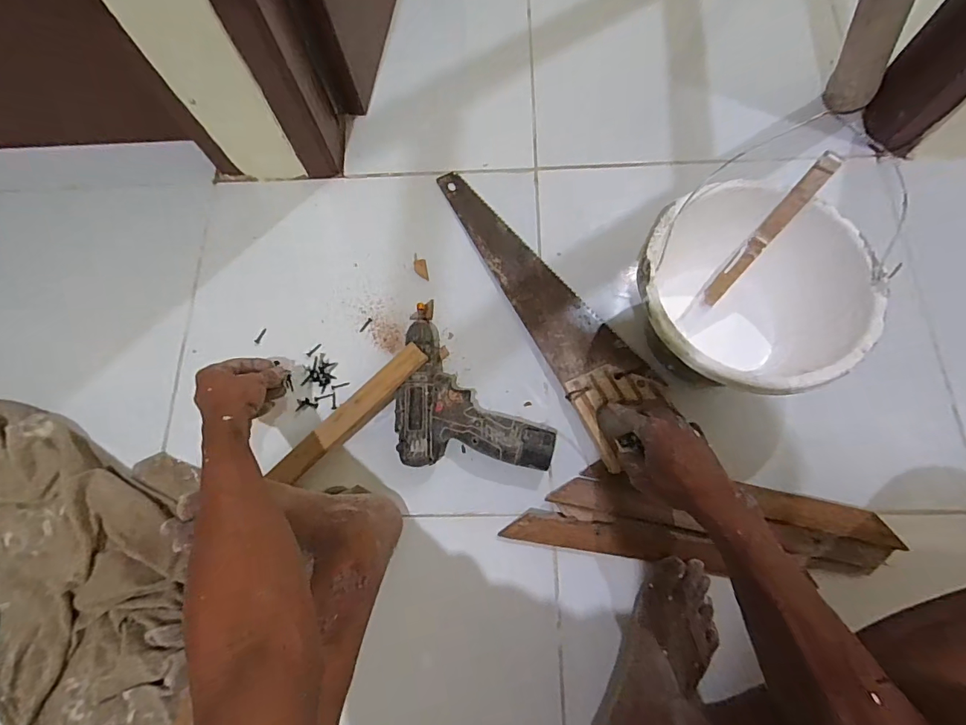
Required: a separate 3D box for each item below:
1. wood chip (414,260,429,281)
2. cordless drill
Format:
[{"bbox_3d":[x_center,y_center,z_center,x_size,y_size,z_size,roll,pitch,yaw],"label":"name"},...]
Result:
[{"bbox_3d":[-0.089,-0.135,0.682,0.018,0.004,0.034,-9,74,-1],"label":"wood chip"},{"bbox_3d":[-0.010,0.029,0.603,0.189,0.053,0.203,1,74,2],"label":"cordless drill"}]

